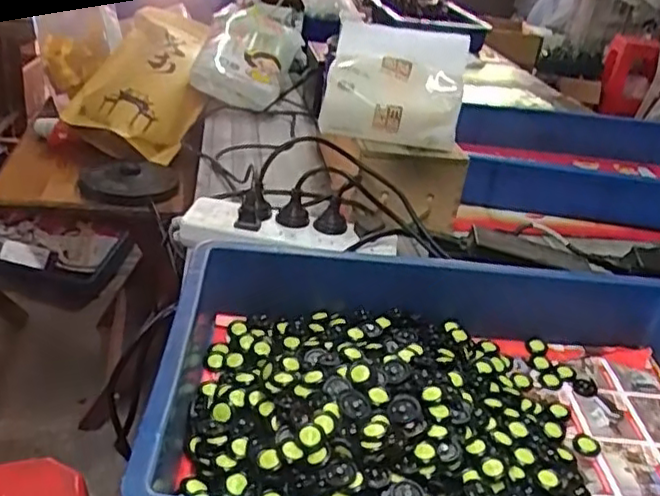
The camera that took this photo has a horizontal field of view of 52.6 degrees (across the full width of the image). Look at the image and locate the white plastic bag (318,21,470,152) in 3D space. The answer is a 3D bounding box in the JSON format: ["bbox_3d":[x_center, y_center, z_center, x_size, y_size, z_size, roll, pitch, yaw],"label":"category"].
[{"bbox_3d":[0.074,-0.183,0.764,0.150,0.119,0.091,10,30,7],"label":"white plastic bag"}]

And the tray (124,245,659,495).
[{"bbox_3d":[0.101,0.112,0.477,0.421,0.089,0.279,5,28,-5],"label":"tray"}]

